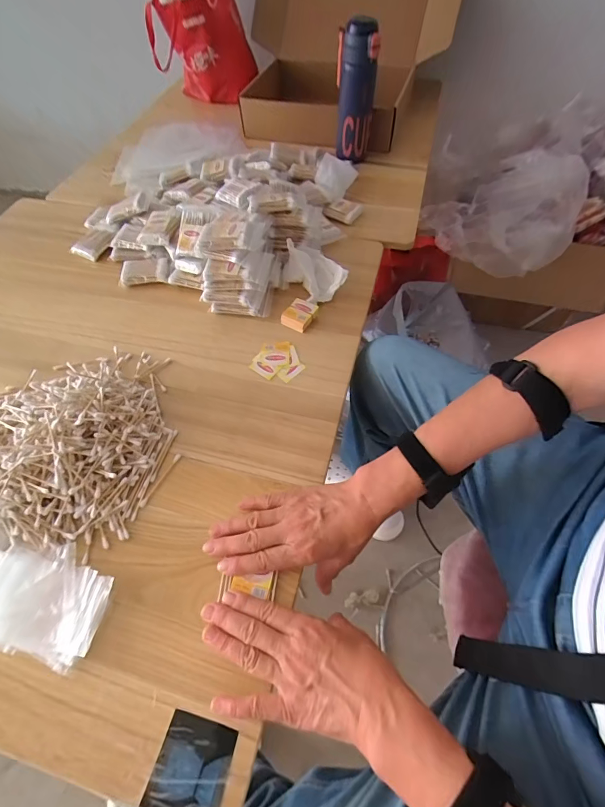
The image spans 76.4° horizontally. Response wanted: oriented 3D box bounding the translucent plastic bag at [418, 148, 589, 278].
[{"bbox_3d":[0.491,-0.458,0.932,0.369,0.204,0.179,0,56,3],"label":"translucent plastic bag"}]

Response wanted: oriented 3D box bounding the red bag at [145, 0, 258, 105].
[{"bbox_3d":[-0.266,-0.971,1.003,0.247,0.284,0.186,-1,54,0],"label":"red bag"}]

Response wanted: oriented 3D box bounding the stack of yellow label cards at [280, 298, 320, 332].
[{"bbox_3d":[-0.004,-0.135,0.591,0.042,0.023,0.045,22,60,16],"label":"stack of yellow label cards"}]

